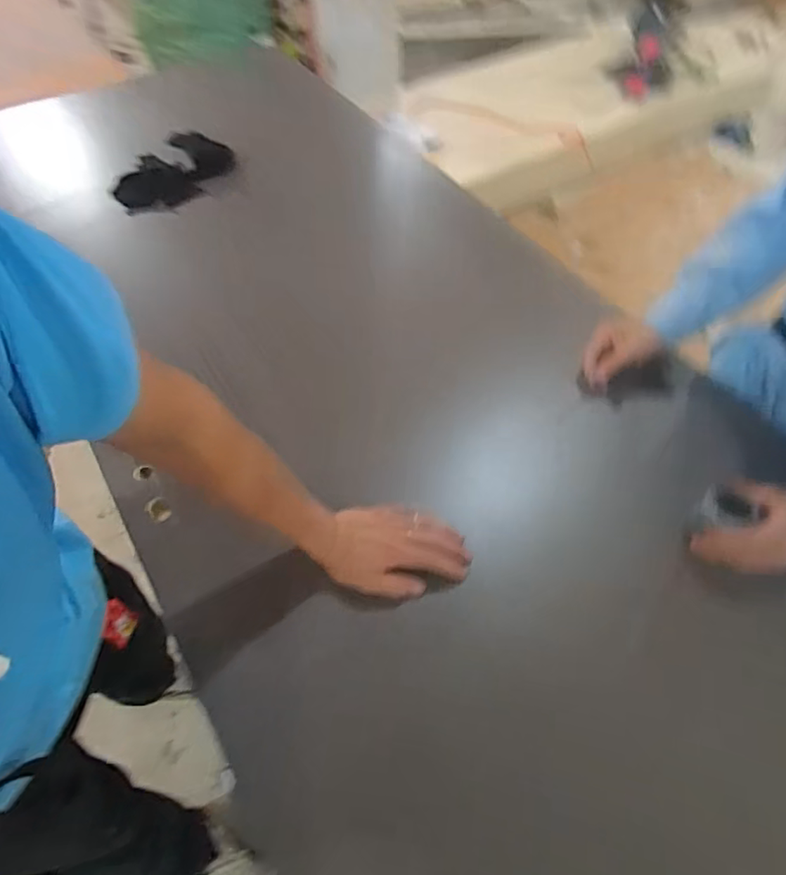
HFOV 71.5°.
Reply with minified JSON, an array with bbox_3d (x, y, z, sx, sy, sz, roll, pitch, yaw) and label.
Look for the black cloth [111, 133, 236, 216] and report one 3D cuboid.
[{"bbox_3d":[-0.451,-0.531,1.107,0.158,0.034,0.251,21,58,15],"label":"black cloth"}]

